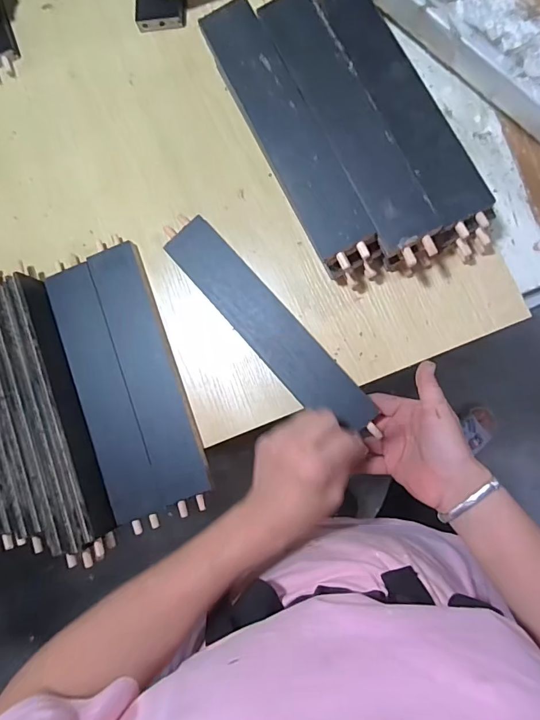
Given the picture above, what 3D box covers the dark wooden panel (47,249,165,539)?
[{"bbox_3d":[-0.183,0.033,0.473,0.053,0.013,0.301,-21,83,6],"label":"dark wooden panel"}]

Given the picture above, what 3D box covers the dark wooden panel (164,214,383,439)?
[{"bbox_3d":[-0.005,-0.040,0.462,0.058,0.020,0.292,-43,80,3],"label":"dark wooden panel"}]

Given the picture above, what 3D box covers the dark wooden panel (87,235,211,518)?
[{"bbox_3d":[-0.132,0.011,0.471,0.055,0.017,0.297,-21,83,6],"label":"dark wooden panel"}]

